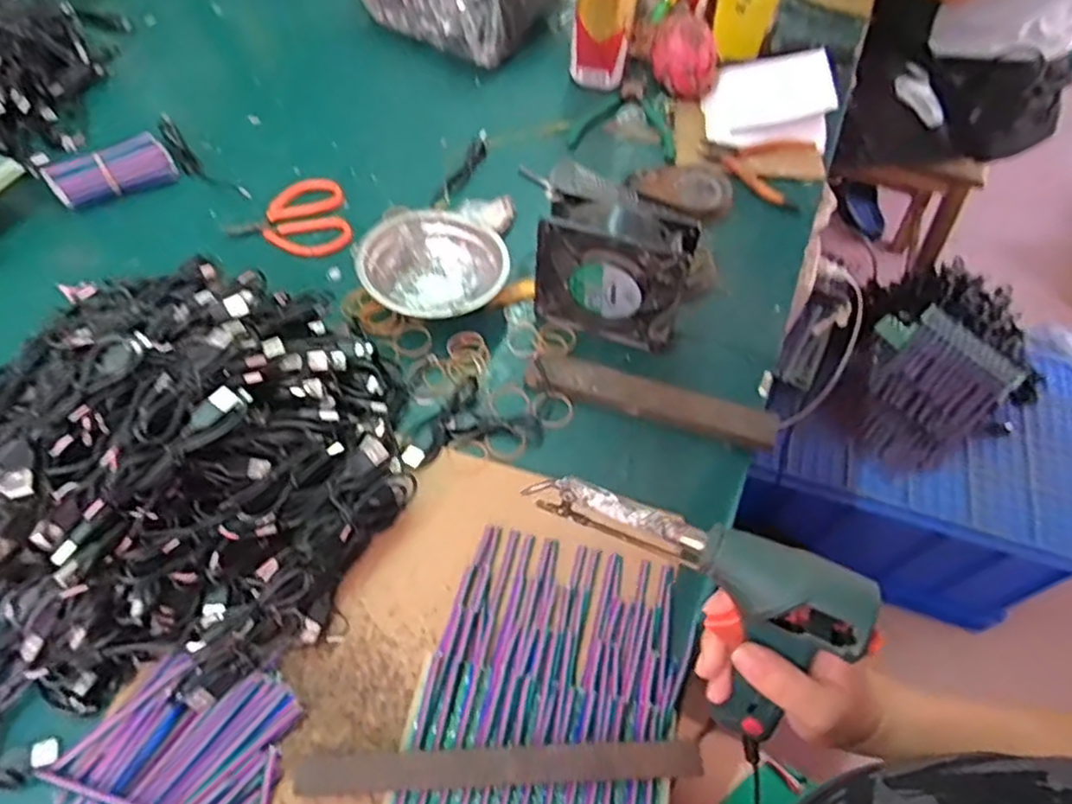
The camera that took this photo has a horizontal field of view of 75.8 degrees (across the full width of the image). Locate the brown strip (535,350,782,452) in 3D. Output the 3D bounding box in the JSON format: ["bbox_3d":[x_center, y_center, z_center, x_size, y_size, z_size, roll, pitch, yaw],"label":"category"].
[{"bbox_3d":[0.099,-0.003,0.566,0.193,0.017,0.037,19,60,6],"label":"brown strip"}]

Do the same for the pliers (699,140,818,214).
[{"bbox_3d":[0.232,-0.256,0.734,0.112,0.010,0.096,18,60,6],"label":"pliers"}]

